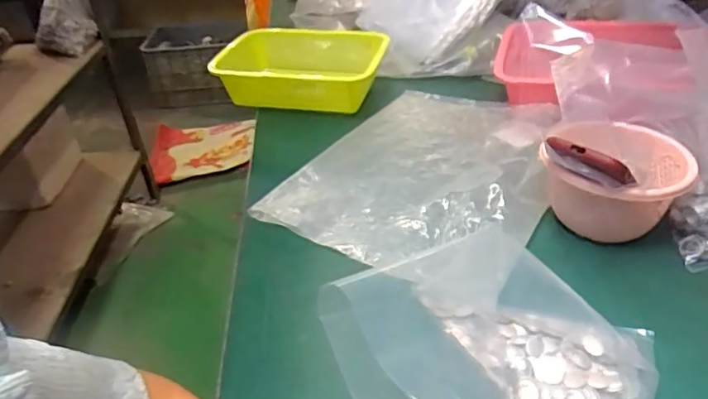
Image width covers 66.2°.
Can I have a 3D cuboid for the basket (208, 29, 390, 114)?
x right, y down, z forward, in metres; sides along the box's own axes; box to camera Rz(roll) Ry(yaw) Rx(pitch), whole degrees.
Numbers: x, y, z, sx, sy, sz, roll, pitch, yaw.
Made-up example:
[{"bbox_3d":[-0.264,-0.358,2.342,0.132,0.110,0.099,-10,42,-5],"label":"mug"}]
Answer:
[{"bbox_3d":[-0.081,-0.221,0.923,0.244,0.074,0.208,7,36,11],"label":"basket"}]

